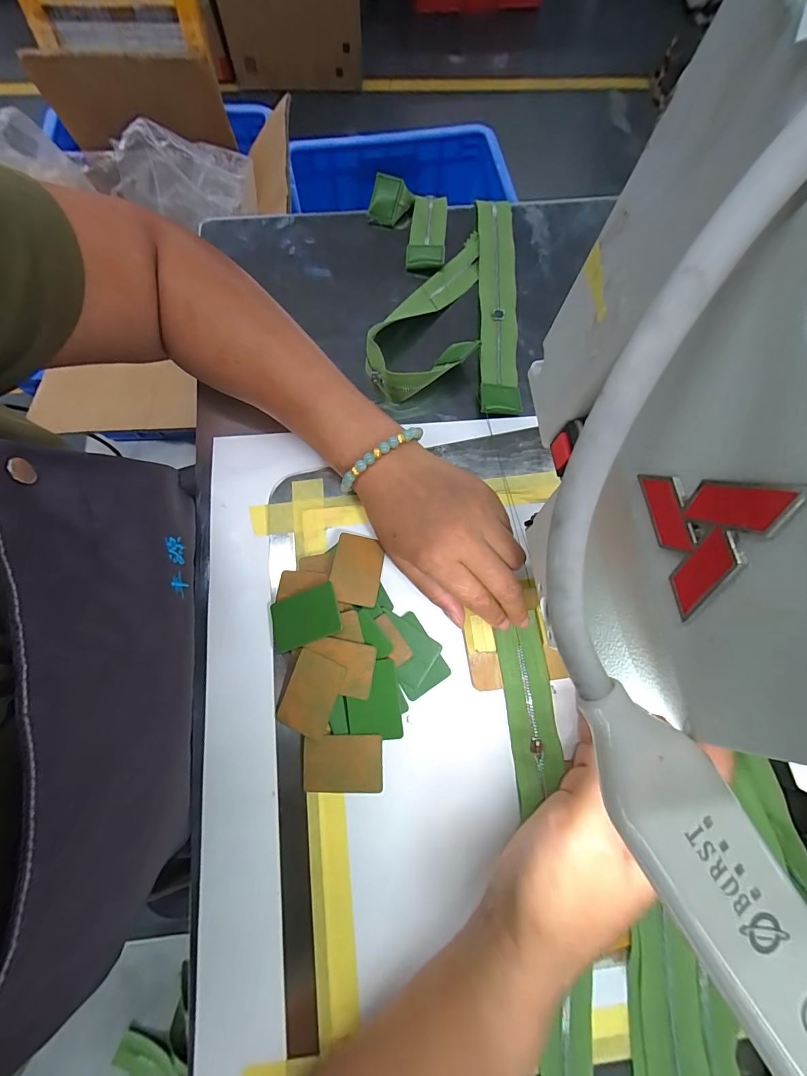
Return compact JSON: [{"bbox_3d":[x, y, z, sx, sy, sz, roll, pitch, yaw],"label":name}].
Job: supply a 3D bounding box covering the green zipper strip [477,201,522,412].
[{"bbox_3d":[0.083,-0.213,0.344,0.035,0.007,0.227,3,76,0],"label":"green zipper strip"}]

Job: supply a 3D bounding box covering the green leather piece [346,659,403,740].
[{"bbox_3d":[-0.020,0.108,0.257,0.034,0.004,0.050,-6,86,-1],"label":"green leather piece"}]

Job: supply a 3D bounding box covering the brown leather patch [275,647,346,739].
[{"bbox_3d":[-0.062,0.104,0.259,0.034,0.004,0.051,19,87,15],"label":"brown leather patch"}]

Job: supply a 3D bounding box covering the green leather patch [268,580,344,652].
[{"bbox_3d":[-0.069,0.055,0.268,0.052,0.004,0.035,-21,71,14],"label":"green leather patch"}]

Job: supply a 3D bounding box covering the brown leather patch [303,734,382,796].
[{"bbox_3d":[-0.040,0.147,0.252,0.051,0.004,0.036,0,84,3],"label":"brown leather patch"}]

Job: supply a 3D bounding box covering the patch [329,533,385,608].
[{"bbox_3d":[-0.033,0.022,0.279,0.034,0.004,0.051,13,63,-9],"label":"patch"}]

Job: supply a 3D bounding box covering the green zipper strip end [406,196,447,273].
[{"bbox_3d":[0.022,-0.288,0.358,0.034,0.012,0.090,4,76,0],"label":"green zipper strip end"}]

